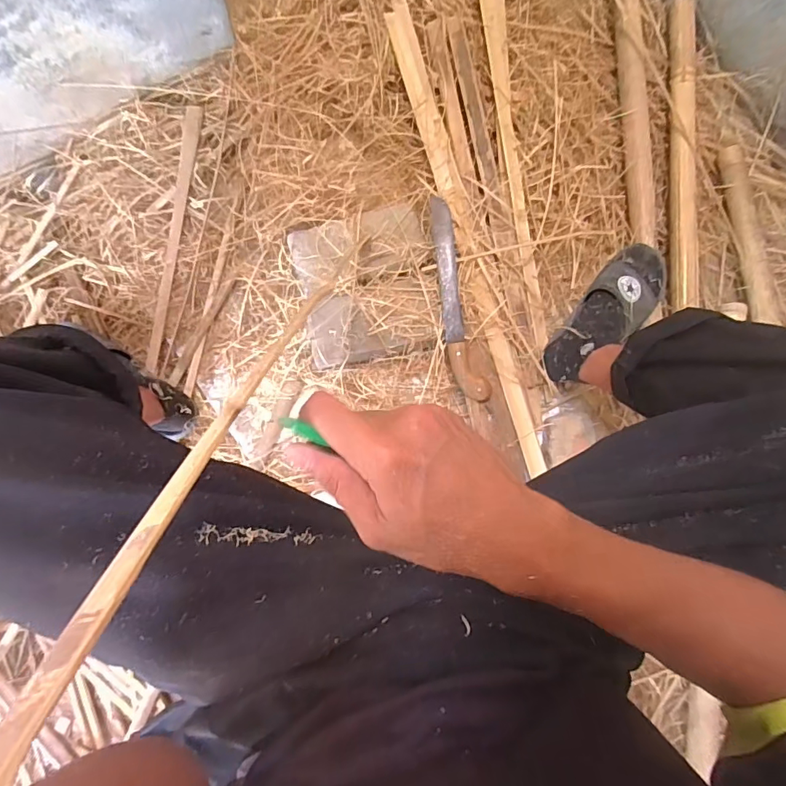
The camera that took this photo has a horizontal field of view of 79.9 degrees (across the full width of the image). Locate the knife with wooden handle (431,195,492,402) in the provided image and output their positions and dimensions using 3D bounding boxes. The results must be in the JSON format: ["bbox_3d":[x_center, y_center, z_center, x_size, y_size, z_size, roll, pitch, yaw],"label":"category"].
[{"bbox_3d":[0.095,-0.148,0.733,0.049,0.029,0.326,-10,84,-8],"label":"knife with wooden handle"}]

